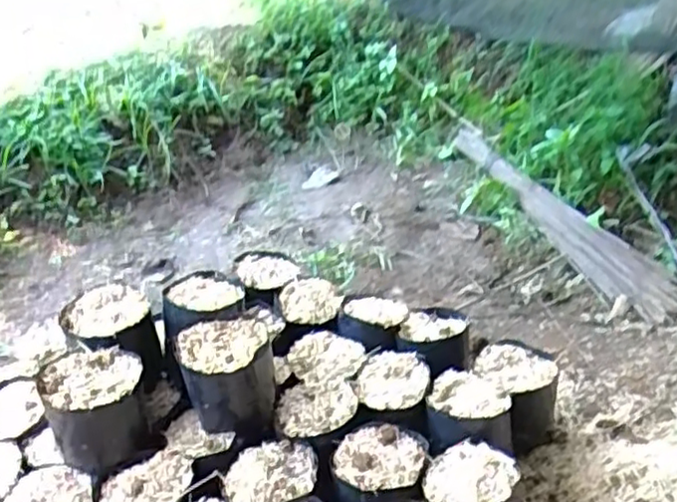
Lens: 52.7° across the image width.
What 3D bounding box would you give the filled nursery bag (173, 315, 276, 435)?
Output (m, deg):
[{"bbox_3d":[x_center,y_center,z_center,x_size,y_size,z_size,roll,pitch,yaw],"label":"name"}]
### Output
[{"bbox_3d":[-0.117,0.136,0.726,0.096,0.100,0.087,-8,32,-10],"label":"filled nursery bag"}]

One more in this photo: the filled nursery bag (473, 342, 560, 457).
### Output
[{"bbox_3d":[0.213,0.179,0.815,0.093,0.098,0.112,-11,33,-15],"label":"filled nursery bag"}]

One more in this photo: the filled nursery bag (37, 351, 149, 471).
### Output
[{"bbox_3d":[-0.245,0.162,0.703,0.097,0.090,0.087,-17,34,-23],"label":"filled nursery bag"}]

